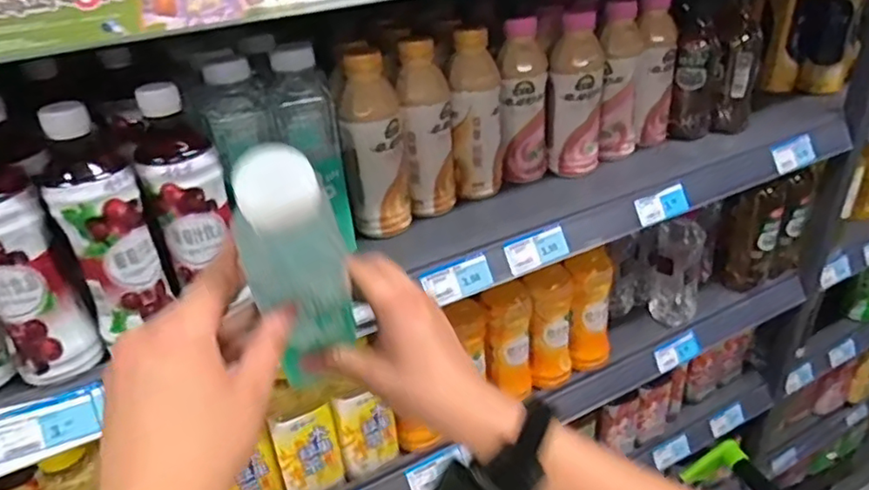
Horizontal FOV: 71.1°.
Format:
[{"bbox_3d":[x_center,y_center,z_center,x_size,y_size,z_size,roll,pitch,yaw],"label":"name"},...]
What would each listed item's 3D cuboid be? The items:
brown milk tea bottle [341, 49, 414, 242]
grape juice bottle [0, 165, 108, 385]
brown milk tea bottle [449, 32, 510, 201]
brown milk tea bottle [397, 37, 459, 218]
[{"bbox_3d":[-0.061,-0.106,0.648,0.064,0.183,0.065,-7,31,-4],"label":"brown milk tea bottle"},{"bbox_3d":[-0.323,0.011,0.469,0.062,0.198,0.055,-30,39,-35],"label":"grape juice bottle"},{"bbox_3d":[0.050,-0.152,0.721,0.055,0.185,0.059,7,33,17],"label":"brown milk tea bottle"},{"bbox_3d":[-0.006,-0.127,0.674,0.051,0.185,0.056,1,31,9],"label":"brown milk tea bottle"}]

